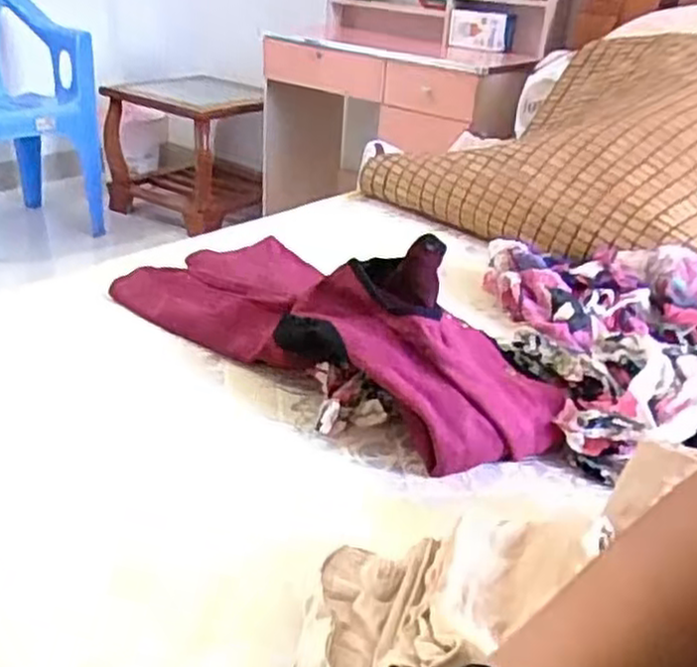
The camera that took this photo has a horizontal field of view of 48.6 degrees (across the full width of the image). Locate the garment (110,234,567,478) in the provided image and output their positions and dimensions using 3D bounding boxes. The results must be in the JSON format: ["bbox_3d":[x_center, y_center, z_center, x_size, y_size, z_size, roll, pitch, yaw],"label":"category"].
[{"bbox_3d":[-0.030,-0.032,0.828,0.211,0.138,0.503,-16,33,-35],"label":"garment"}]

